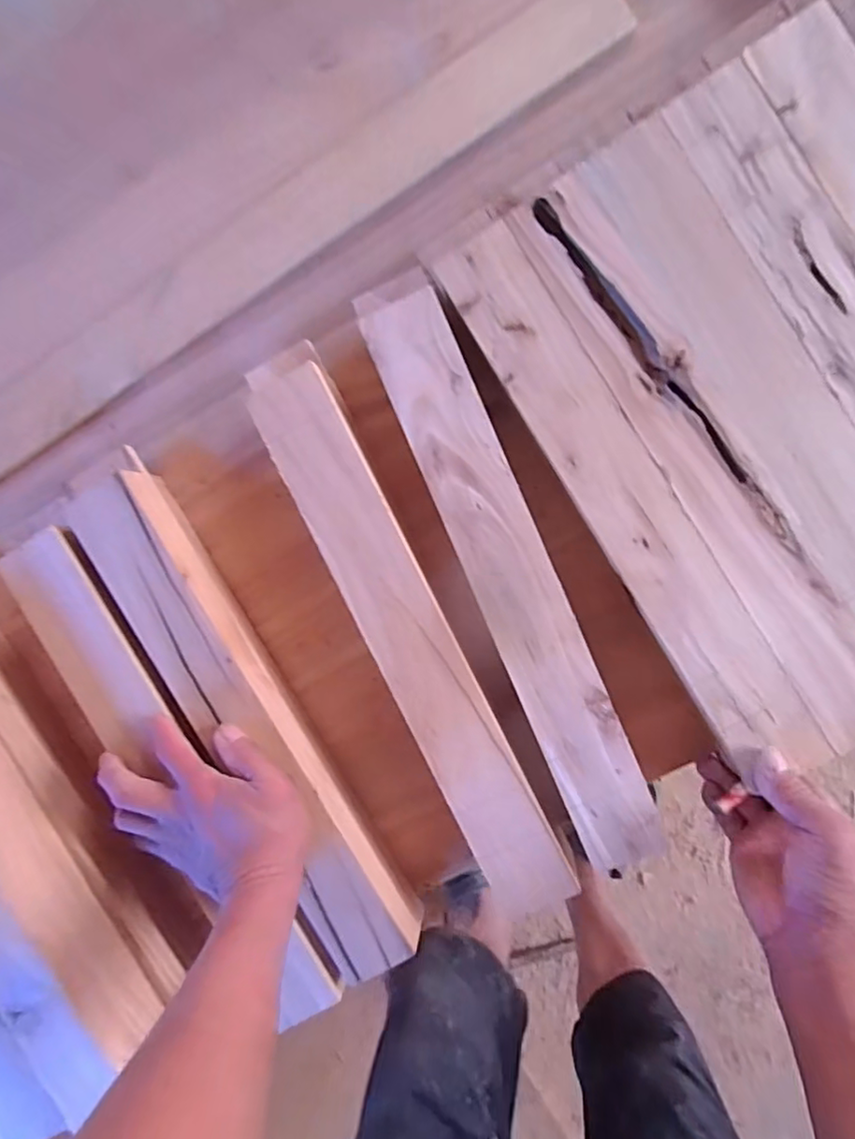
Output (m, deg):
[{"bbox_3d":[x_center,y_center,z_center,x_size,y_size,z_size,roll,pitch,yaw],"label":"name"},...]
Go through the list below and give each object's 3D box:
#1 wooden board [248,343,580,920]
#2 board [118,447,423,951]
[{"bbox_3d":[-0.017,0.040,0.446,0.064,0.029,0.447,-27,90,9],"label":"wooden board"},{"bbox_3d":[-0.127,0.095,0.484,0.015,0.068,0.445,-34,90,8],"label":"board"}]

